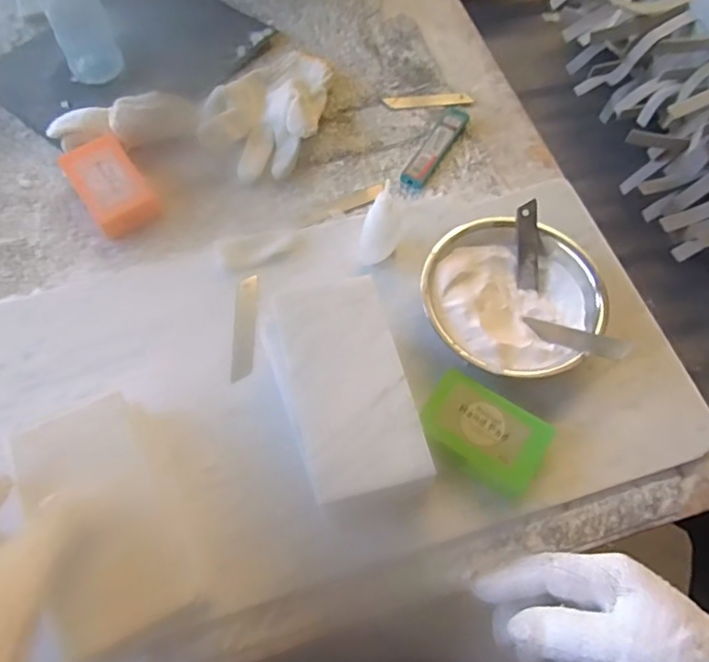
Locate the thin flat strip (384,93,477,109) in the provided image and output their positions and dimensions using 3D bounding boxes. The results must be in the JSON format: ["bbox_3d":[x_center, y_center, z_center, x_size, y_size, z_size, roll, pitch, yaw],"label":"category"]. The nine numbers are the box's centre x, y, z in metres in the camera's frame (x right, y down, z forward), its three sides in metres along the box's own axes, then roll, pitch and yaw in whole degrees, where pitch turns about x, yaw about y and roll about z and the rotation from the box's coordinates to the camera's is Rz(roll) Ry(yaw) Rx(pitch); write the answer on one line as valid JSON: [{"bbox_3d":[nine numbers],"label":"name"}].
[{"bbox_3d":[0.084,-0.259,0.649,0.098,0.004,0.016,-5,73,-6],"label":"thin flat strip"}]

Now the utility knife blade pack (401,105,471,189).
[{"bbox_3d":[0.084,-0.193,0.609,0.027,0.013,0.121,31,68,11],"label":"utility knife blade pack"}]

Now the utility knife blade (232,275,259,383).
[{"bbox_3d":[-0.094,-0.003,0.495,0.018,0.006,0.094,0,66,-2],"label":"utility knife blade"}]

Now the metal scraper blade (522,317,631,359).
[{"bbox_3d":[0.181,0.007,0.475,0.084,0.009,0.017,18,65,28],"label":"metal scraper blade"}]

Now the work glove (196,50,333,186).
[{"bbox_3d":[-0.092,-0.239,0.609,0.117,0.048,0.179,7,65,1],"label":"work glove"}]

